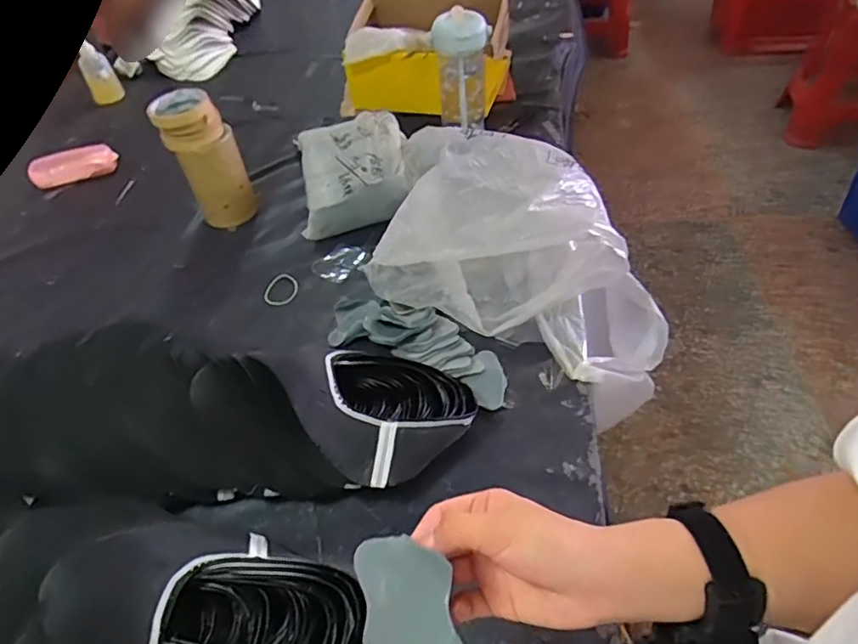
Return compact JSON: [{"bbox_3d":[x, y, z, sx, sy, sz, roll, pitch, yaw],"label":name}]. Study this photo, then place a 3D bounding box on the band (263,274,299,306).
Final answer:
[{"bbox_3d":[-0.213,-0.046,0.822,0.044,0.004,0.054,27,62,10],"label":"band"}]

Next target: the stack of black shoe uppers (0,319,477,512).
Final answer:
[{"bbox_3d":[-0.234,0.099,0.589,0.549,0.161,0.149,-3,48,4],"label":"stack of black shoe uppers"}]

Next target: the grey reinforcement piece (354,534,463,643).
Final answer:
[{"bbox_3d":[-0.013,0.163,0.320,0.056,0.006,0.078,-10,87,16],"label":"grey reinforcement piece"}]

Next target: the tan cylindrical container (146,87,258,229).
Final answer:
[{"bbox_3d":[-0.352,-0.256,0.906,0.101,0.196,0.094,-26,50,-16],"label":"tan cylindrical container"}]

